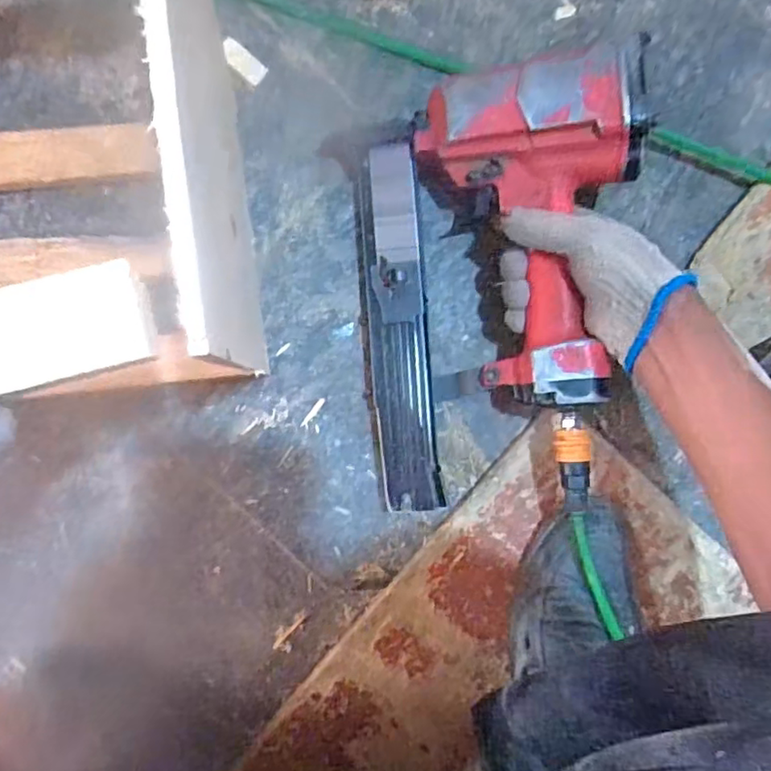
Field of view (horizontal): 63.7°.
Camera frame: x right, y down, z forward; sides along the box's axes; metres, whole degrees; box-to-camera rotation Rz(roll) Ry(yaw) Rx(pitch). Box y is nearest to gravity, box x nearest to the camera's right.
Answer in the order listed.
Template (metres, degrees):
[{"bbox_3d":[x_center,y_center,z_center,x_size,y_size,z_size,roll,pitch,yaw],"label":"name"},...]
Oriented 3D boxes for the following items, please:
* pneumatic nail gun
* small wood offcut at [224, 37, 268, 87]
[{"bbox_3d":[0.084,-0.073,0.457,0.196,0.096,0.310,-4,88,-5],"label":"pneumatic nail gun"},{"bbox_3d":[-0.112,-0.255,0.489,0.037,0.012,0.019,38,86,-4],"label":"small wood offcut"}]

